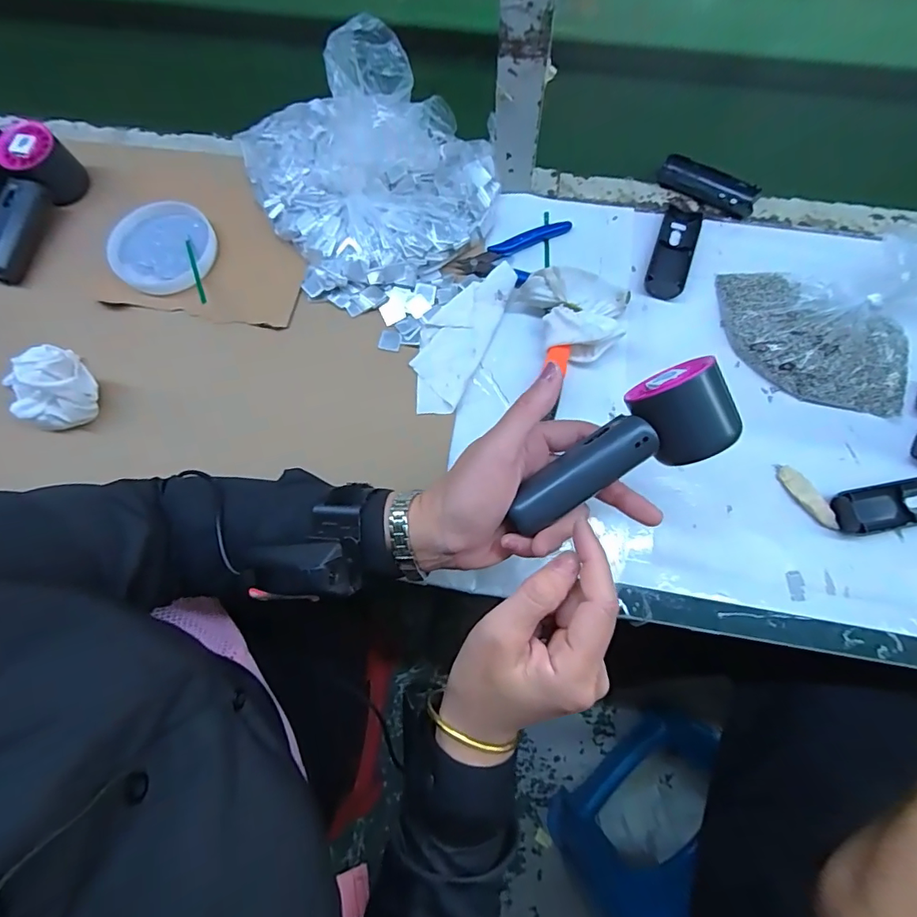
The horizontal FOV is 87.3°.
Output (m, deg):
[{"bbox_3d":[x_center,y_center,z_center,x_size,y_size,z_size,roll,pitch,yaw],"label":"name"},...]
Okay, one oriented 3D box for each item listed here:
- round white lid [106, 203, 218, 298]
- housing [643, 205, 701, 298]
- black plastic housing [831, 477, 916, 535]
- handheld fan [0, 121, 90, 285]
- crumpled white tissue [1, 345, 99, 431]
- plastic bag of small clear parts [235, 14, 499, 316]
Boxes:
[{"bbox_3d":[-0.297,-0.211,0.489,0.099,0.026,0.099,-1,72,2],"label":"round white lid"},{"bbox_3d":[0.214,-0.205,0.477,0.037,0.014,0.106,20,74,8],"label":"housing"},{"bbox_3d":[0.361,0.039,0.398,0.103,0.021,0.037,-11,72,-2],"label":"black plastic housing"},{"bbox_3d":[-0.443,-0.259,0.489,0.054,0.053,0.153,9,72,5],"label":"handheld fan"},{"bbox_3d":[-0.358,-0.056,0.422,0.067,0.066,0.046,-19,72,-4],"label":"crumpled white tissue"},{"bbox_3d":[-0.093,-0.303,0.458,0.219,0.138,0.257,-27,73,-7],"label":"plastic bag of small clear parts"}]

